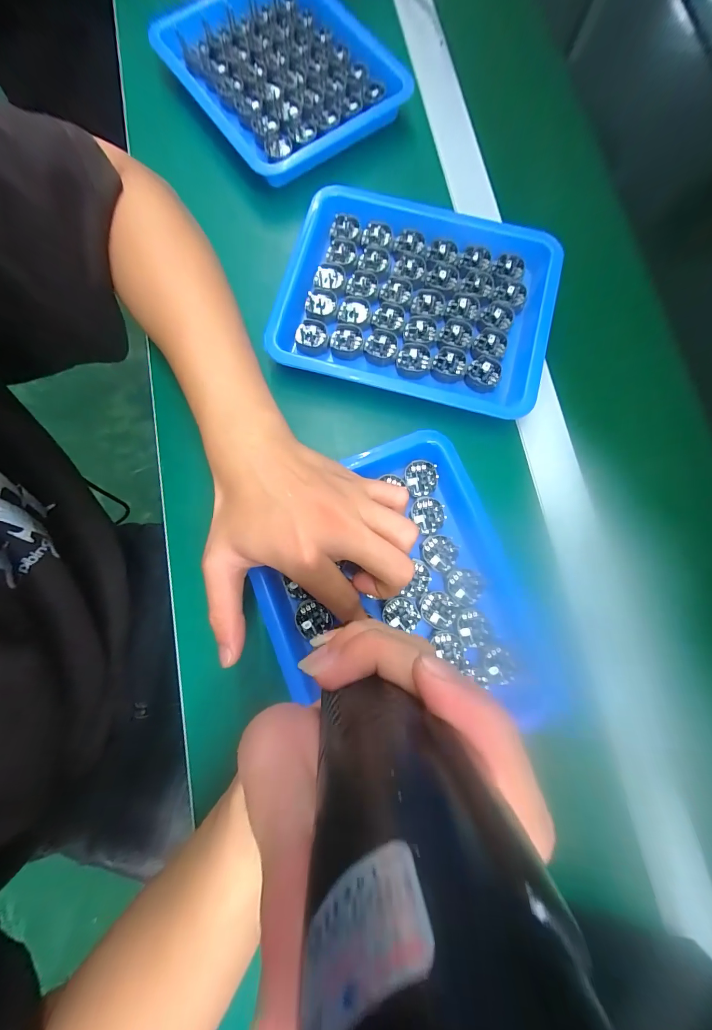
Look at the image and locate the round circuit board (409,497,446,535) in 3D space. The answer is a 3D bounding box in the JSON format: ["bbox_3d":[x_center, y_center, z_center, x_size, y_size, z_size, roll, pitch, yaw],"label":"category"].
[{"bbox_3d":[0.054,0.000,0.274,0.026,0.004,0.025,0,80,-1],"label":"round circuit board"}]

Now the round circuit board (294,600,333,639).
[{"bbox_3d":[-0.032,0.077,0.262,0.026,0.004,0.024,0,80,-1],"label":"round circuit board"}]

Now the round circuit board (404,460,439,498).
[{"bbox_3d":[0.051,-0.028,0.280,0.024,0.007,0.028,-3,80,-1],"label":"round circuit board"}]

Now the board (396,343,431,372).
[{"bbox_3d":[0.048,-0.132,0.299,0.027,0.004,0.025,1,80,-1],"label":"board"}]

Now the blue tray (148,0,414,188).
[{"bbox_3d":[-0.073,-0.434,0.349,0.183,0.025,0.219,-35,82,-7],"label":"blue tray"}]

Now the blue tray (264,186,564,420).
[{"bbox_3d":[0.050,-0.178,0.303,0.220,0.023,0.174,13,80,1],"label":"blue tray"}]

